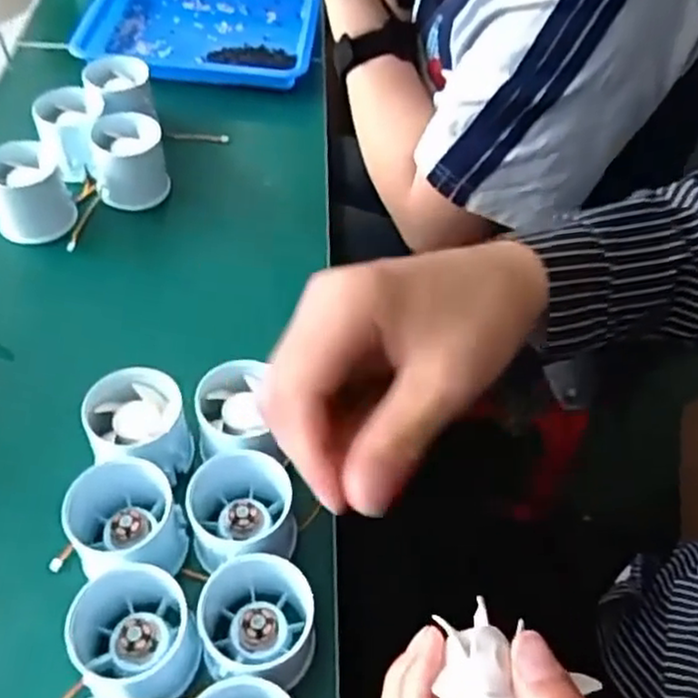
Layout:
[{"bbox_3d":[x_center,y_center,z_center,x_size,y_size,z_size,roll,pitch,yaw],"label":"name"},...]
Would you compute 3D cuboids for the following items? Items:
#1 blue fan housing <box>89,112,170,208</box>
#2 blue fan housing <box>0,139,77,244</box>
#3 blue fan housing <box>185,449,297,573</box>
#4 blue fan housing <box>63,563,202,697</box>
[{"bbox_3d":[-0.167,-0.141,0.535,0.051,0.060,0.054,-14,55,-14],"label":"blue fan housing"},{"bbox_3d":[-0.233,-0.112,0.508,0.052,0.057,0.052,2,53,-2],"label":"blue fan housing"},{"bbox_3d":[-0.056,0.088,0.363,0.053,0.045,0.054,-2,53,-5],"label":"blue fan housing"},{"bbox_3d":[-0.104,0.135,0.329,0.056,0.048,0.060,2,53,-2],"label":"blue fan housing"}]

